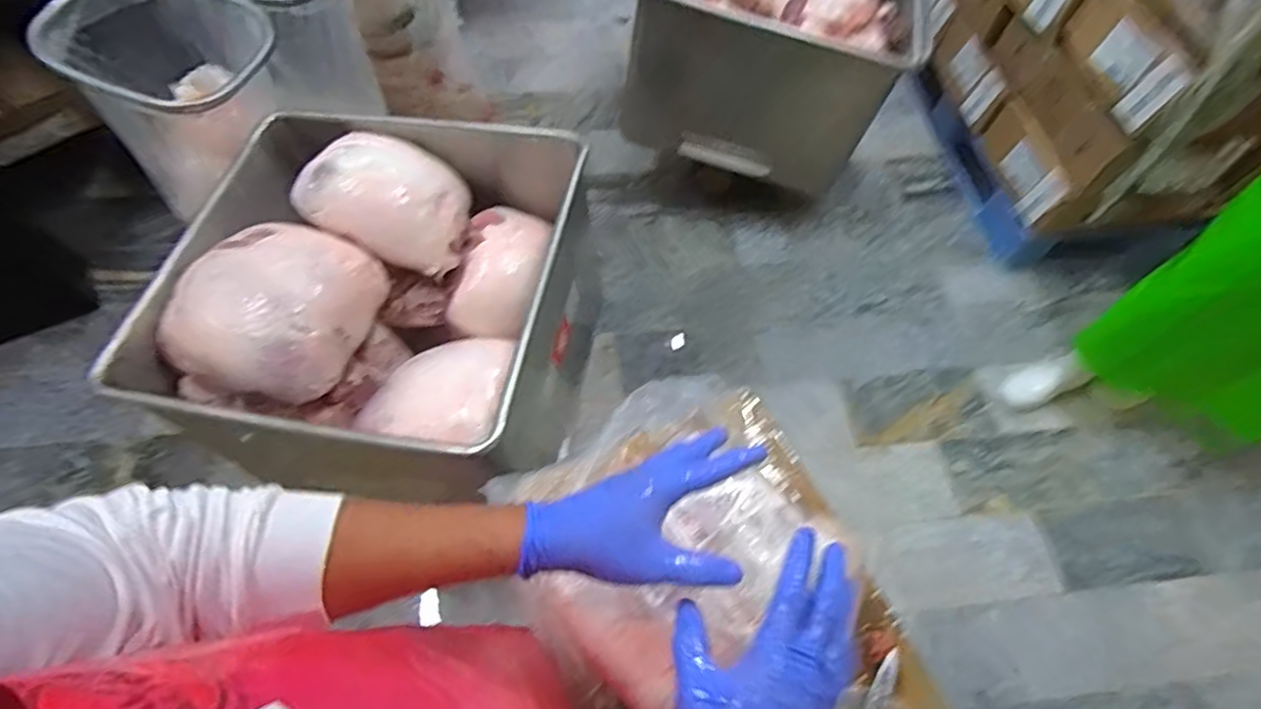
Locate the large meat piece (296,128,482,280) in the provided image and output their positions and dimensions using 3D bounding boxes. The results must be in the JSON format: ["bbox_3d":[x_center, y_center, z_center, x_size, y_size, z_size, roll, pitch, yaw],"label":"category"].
[{"bbox_3d":[-0.446,-0.296,1.241,0.273,0.160,0.227,12,61,4],"label":"large meat piece"}]

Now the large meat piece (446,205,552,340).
[{"bbox_3d":[-0.267,-0.166,1.322,0.161,0.124,0.269,14,61,5],"label":"large meat piece"}]

